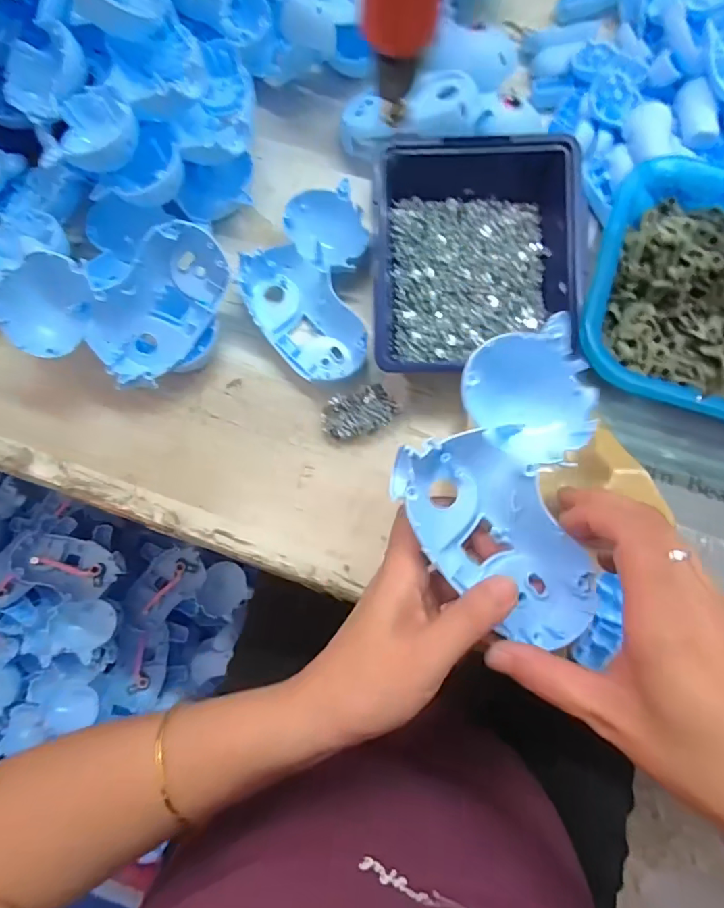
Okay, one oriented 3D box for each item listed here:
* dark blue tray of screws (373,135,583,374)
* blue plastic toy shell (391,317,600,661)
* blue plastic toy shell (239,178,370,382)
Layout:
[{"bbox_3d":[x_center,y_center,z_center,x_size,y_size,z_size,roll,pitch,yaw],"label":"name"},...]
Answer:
[{"bbox_3d":[0.077,-0.147,0.362,0.135,0.060,0.159,1,78,3],"label":"dark blue tray of screws"},{"bbox_3d":[0.070,0.019,0.259,0.104,0.037,0.166,3,81,4],"label":"blue plastic toy shell"},{"bbox_3d":[-0.044,-0.135,0.386,0.092,0.027,0.156,1,78,3],"label":"blue plastic toy shell"}]

